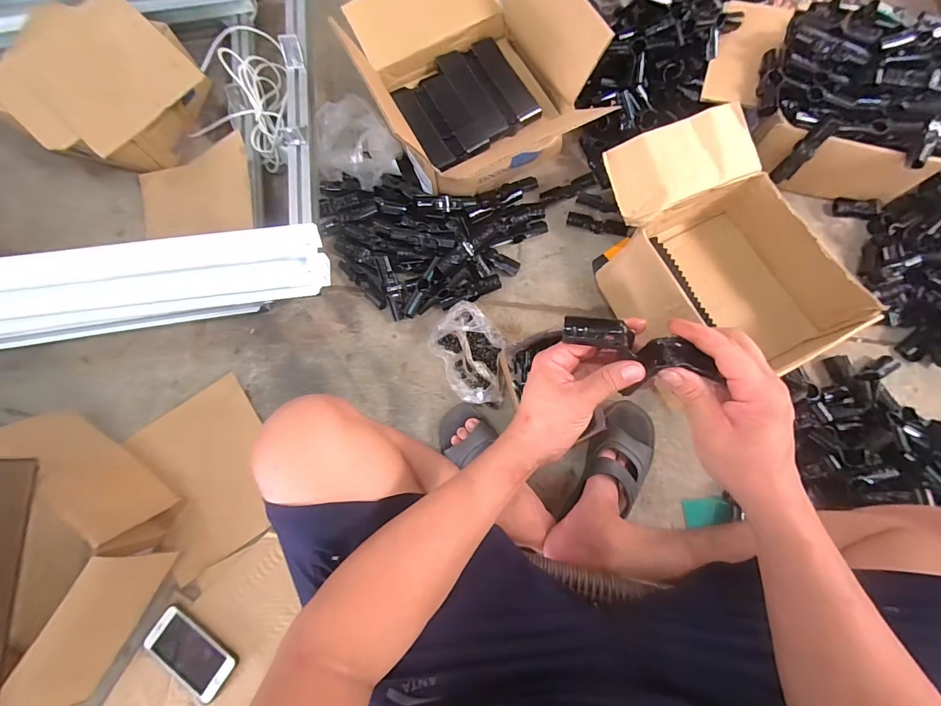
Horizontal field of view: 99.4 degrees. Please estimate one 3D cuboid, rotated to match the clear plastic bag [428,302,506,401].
[{"bbox_3d":[-0.001,-0.005,0.756,0.128,0.059,0.180,-29,77,-5],"label":"clear plastic bag"}]

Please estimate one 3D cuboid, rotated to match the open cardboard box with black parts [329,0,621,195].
[{"bbox_3d":[-0.020,-0.579,0.794,0.386,0.186,0.474,-30,78,-9],"label":"open cardboard box with black parts"}]

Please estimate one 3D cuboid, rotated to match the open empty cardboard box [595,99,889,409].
[{"bbox_3d":[0.419,-0.178,0.744,0.336,0.162,0.453,-24,76,-3],"label":"open empty cardboard box"}]

